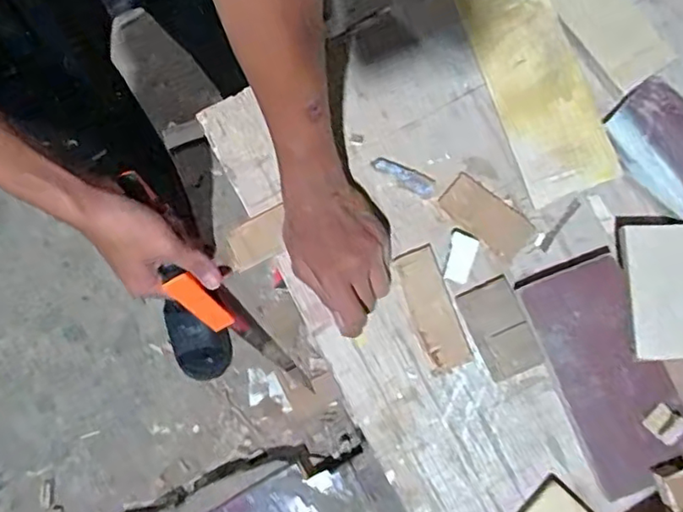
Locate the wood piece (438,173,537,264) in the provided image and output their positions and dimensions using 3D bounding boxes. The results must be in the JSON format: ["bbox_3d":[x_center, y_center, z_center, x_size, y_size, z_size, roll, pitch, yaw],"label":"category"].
[{"bbox_3d":[0.133,-0.036,0.550,0.085,0.005,0.041,39,84,7],"label":"wood piece"}]

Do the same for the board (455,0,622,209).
[{"bbox_3d":[0.177,-0.166,0.555,0.078,0.010,0.230,-22,76,25],"label":"board"}]

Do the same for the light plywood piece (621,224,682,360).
[{"bbox_3d":[0.294,0.029,0.506,0.100,0.006,0.114,-1,78,-2],"label":"light plywood piece"}]

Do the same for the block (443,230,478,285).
[{"bbox_3d":[0.108,0.000,0.537,0.024,0.016,0.048,15,81,4],"label":"block"}]

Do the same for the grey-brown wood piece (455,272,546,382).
[{"bbox_3d":[0.141,0.066,0.532,0.048,0.004,0.083,-25,79,11],"label":"grey-brown wood piece"}]

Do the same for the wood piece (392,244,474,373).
[{"bbox_3d":[0.081,0.047,0.535,0.039,0.004,0.110,-19,81,-2],"label":"wood piece"}]

